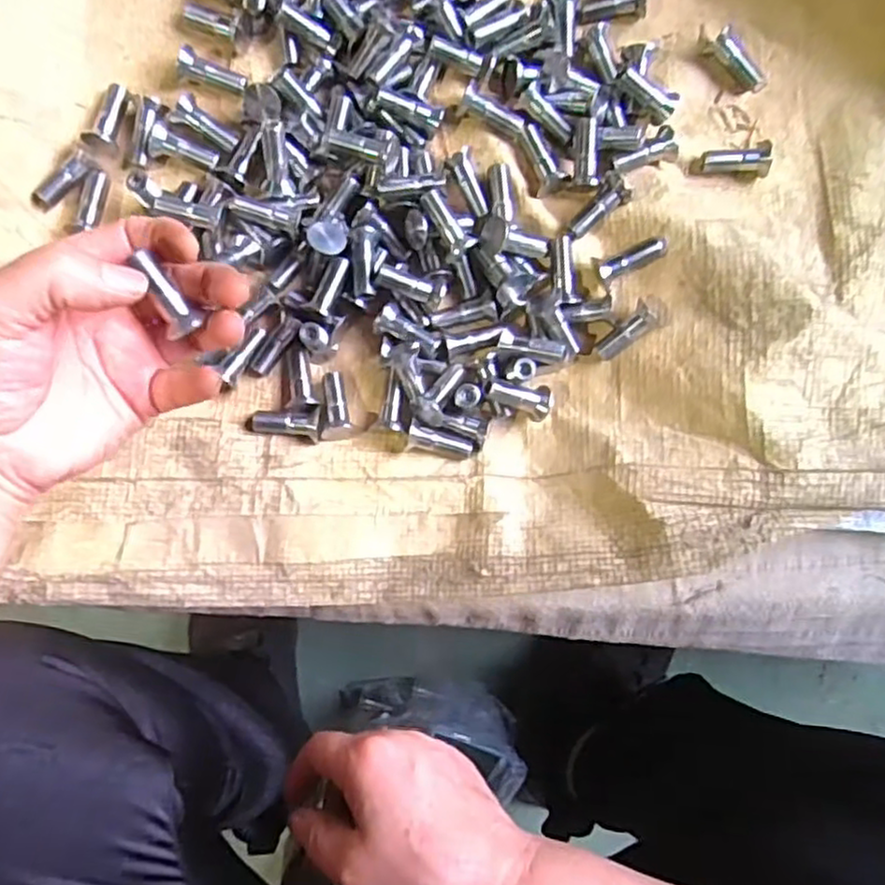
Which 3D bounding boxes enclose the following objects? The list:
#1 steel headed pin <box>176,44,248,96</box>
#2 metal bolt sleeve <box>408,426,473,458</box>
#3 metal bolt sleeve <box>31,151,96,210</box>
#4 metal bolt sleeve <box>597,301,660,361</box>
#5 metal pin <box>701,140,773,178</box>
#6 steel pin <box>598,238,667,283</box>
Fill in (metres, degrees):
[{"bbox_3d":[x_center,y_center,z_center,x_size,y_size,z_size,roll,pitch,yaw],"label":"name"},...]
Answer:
[{"bbox_3d":[-0.123,-0.199,0.372,0.035,0.011,0.013,14,86,-26],"label":"steel headed pin"},{"bbox_3d":[-0.001,0.000,0.361,0.034,0.008,0.010,17,86,-1],"label":"metal bolt sleeve"},{"bbox_3d":[-0.201,-0.139,0.369,0.010,0.011,0.038,44,86,0],"label":"metal bolt sleeve"},{"bbox_3d":[0.098,-0.058,0.368,0.034,0.015,0.013,-41,89,23],"label":"metal bolt sleeve"},{"bbox_3d":[0.161,-0.154,0.380,0.035,0.010,0.015,2,87,10],"label":"metal pin"},{"bbox_3d":[0.099,-0.095,0.361,0.037,0.013,0.010,-27,88,-4],"label":"steel pin"}]

